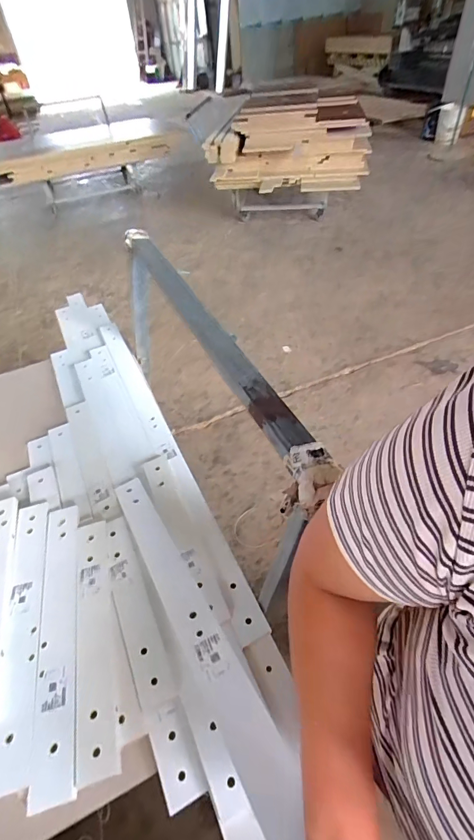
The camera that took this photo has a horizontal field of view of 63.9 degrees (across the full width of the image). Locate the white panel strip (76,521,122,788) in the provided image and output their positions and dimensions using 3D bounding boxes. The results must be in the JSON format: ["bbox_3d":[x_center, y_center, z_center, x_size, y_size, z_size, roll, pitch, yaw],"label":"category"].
[{"bbox_3d":[-0.249,0.363,0.670,0.061,0.016,0.405,-13,46,-9],"label":"white panel strip"}]

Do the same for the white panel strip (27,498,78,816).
[{"bbox_3d":[-0.314,0.358,0.673,0.064,0.016,0.468,-13,46,-9],"label":"white panel strip"}]

